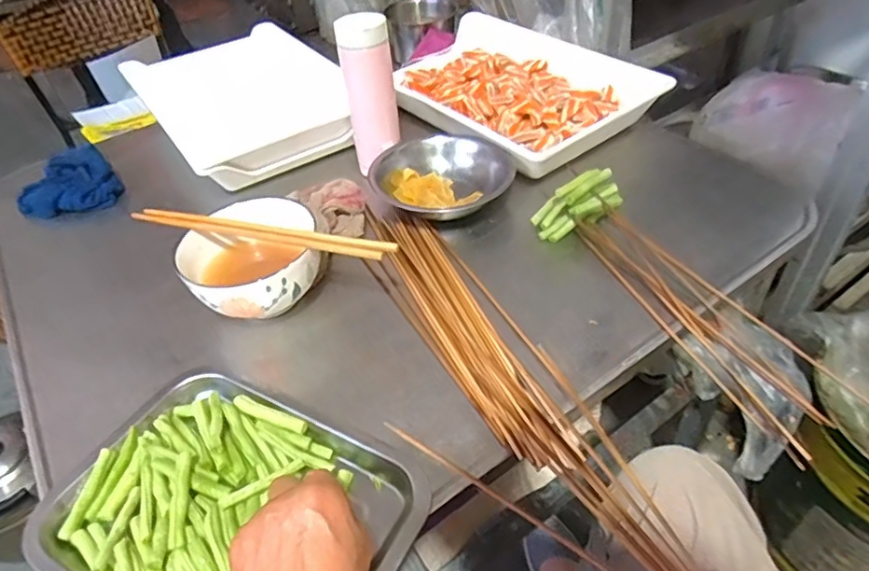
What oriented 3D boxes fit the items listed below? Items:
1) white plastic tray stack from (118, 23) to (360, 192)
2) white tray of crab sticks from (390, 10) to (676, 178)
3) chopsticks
[{"bbox_3d":[-0.273,-0.268,0.831,0.250,0.071,0.393,-28,47,-22],"label":"white plastic tray stack"},{"bbox_3d":[0.103,-0.288,0.821,0.267,0.053,0.381,-30,47,-23],"label":"white tray of crab sticks"},{"bbox_3d":[-0.165,-0.050,0.531,0.277,0.012,0.013,10,45,18],"label":"chopsticks"}]

